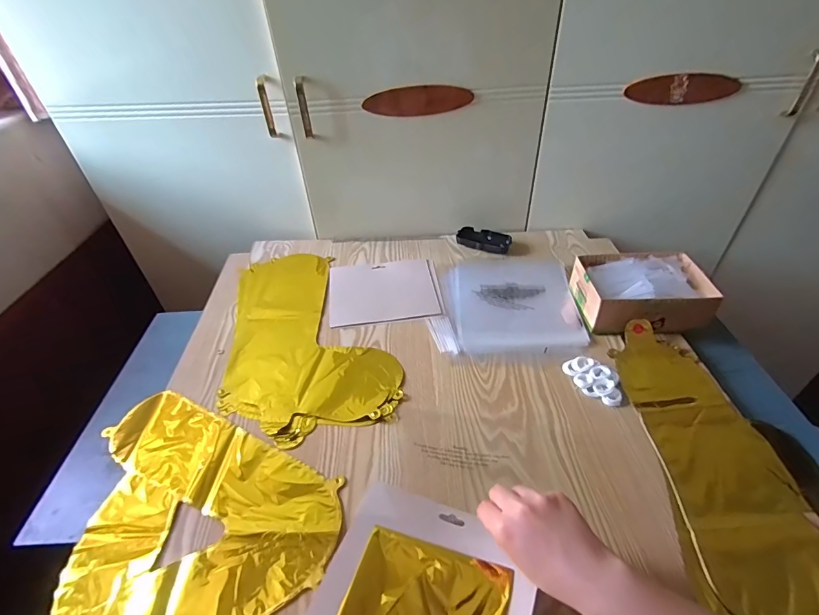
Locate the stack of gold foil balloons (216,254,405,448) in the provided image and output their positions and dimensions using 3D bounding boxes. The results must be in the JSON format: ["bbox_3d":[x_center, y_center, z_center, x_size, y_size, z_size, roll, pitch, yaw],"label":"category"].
[{"bbox_3d":[-0.174,0.033,0.686,0.240,0.007,0.409,-12,42,-11],"label":"stack of gold foil balloons"}]

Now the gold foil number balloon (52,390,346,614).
[{"bbox_3d":[-0.276,0.223,0.480,0.312,0.007,0.333,-24,46,-23],"label":"gold foil number balloon"}]

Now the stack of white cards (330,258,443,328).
[{"bbox_3d":[-0.046,-0.035,0.754,0.194,0.004,0.169,-8,42,-6],"label":"stack of white cards"}]

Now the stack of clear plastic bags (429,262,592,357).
[{"bbox_3d":[0.163,-0.015,0.724,0.238,0.011,0.245,0,41,3],"label":"stack of clear plastic bags"}]

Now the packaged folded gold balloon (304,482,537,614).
[{"bbox_3d":[0.015,0.254,0.389,0.182,0.029,0.179,9,34,19],"label":"packaged folded gold balloon"}]

